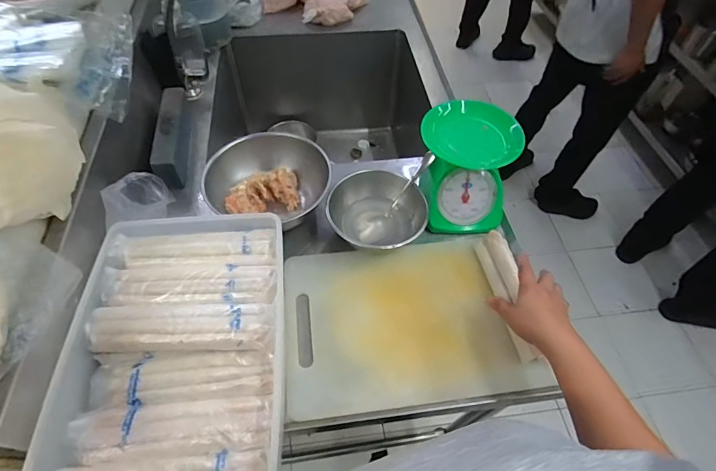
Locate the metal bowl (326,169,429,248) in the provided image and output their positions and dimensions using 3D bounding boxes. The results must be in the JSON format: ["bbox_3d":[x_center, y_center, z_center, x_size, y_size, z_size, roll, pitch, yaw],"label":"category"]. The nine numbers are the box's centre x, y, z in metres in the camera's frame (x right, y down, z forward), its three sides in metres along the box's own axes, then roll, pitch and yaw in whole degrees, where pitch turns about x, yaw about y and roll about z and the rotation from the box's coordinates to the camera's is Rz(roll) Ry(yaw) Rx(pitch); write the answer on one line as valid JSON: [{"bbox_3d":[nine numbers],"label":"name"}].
[{"bbox_3d":[0.038,-0.036,0.685,0.170,0.092,0.143,-26,60,-18],"label":"metal bowl"}]

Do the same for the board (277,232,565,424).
[{"bbox_3d":[0.065,0.124,0.626,0.349,0.027,0.260,-5,56,-6],"label":"board"}]

